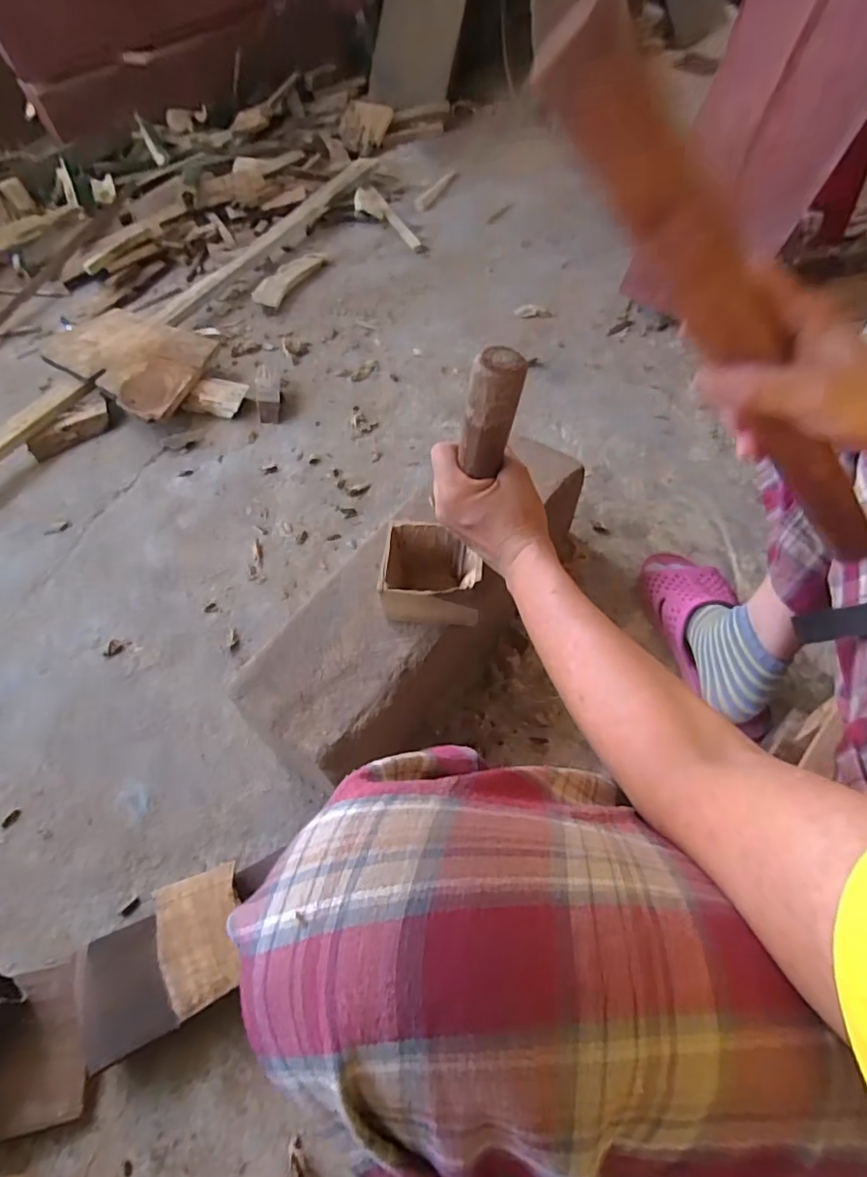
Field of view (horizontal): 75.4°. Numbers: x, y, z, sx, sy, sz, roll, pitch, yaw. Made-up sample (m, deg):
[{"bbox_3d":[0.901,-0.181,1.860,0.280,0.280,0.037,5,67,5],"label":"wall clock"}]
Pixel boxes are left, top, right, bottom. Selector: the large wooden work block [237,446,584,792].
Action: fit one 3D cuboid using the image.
[{"bbox_3d":[-0.002,0.017,0.660,0.154,0.156,0.442,29,63,21],"label":"large wooden work block"}]

